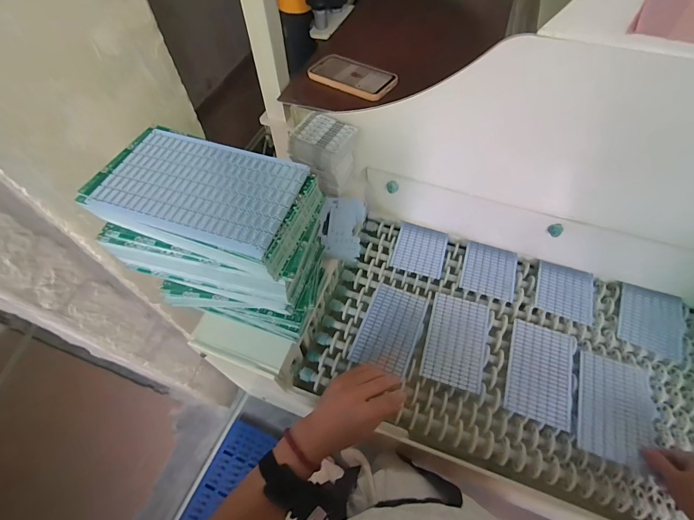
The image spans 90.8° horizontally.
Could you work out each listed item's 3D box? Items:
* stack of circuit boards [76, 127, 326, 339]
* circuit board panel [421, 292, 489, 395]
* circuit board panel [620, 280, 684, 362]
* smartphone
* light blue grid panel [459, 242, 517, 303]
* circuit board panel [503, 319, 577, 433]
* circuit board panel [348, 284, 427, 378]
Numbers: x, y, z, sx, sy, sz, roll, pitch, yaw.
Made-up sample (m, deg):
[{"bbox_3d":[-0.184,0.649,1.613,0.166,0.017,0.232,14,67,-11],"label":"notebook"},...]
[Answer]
[{"bbox_3d":[-0.129,-0.011,0.393,0.195,0.218,0.118,11,59,7],"label":"stack of circuit boards"},{"bbox_3d":[0.196,0.142,0.609,0.103,0.009,0.161,15,60,9],"label":"circuit board panel"},{"bbox_3d":[0.554,0.106,0.623,0.106,0.013,0.131,25,65,11],"label":"circuit board panel"},{"bbox_3d":[0.007,-0.340,0.632,0.165,0.010,0.086,29,67,22],"label":"smartphone"},{"bbox_3d":[0.286,0.019,0.684,0.101,0.004,0.113,16,60,10],"label":"light blue grid panel"},{"bbox_3d":[0.328,0.187,0.578,0.100,0.010,0.162,19,60,11],"label":"circuit board panel"},{"bbox_3d":[0.080,0.123,0.622,0.101,0.007,0.158,20,61,12],"label":"circuit board panel"}]

